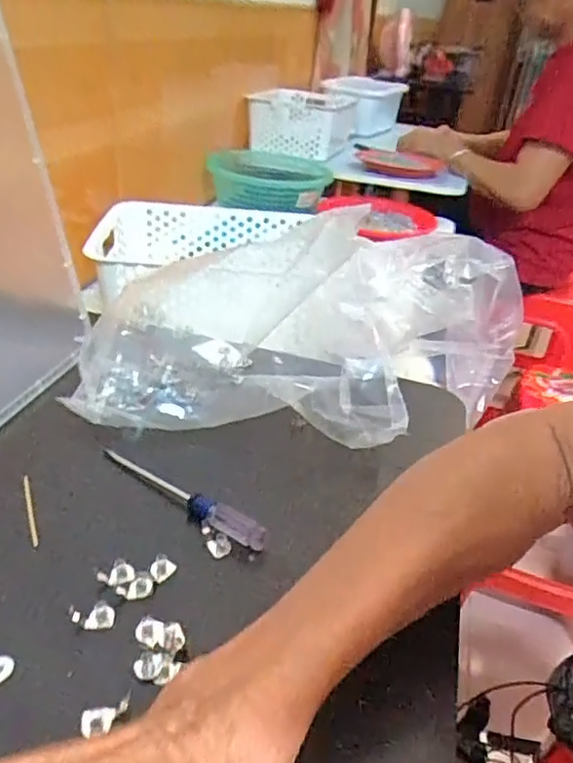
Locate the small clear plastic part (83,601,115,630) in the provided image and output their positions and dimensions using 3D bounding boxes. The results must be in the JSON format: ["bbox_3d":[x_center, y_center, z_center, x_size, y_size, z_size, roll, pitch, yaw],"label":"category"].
[{"bbox_3d":[-0.090,0.115,0.286,0.012,0.005,0.013,12,33,7],"label":"small clear plastic part"}]

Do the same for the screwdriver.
[{"bbox_3d":[-0.065,0.066,0.350,0.125,0.014,0.013,24,36,24],"label":"screwdriver"}]

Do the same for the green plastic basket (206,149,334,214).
[{"bbox_3d":[-0.030,-0.413,1.213,0.222,0.081,0.313,9,33,3],"label":"green plastic basket"}]

